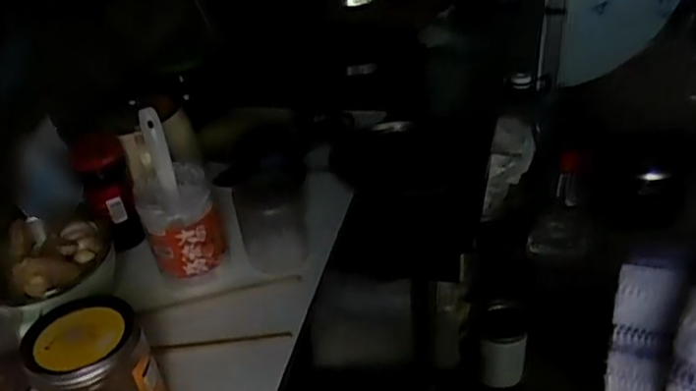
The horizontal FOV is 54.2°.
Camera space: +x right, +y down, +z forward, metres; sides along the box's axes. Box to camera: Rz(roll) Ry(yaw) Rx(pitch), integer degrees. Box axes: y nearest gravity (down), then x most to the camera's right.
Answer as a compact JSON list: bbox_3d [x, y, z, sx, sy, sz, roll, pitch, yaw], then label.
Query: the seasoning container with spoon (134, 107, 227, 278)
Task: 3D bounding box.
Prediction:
[{"bbox_3d":[-0.192,0.003,0.761,0.083,0.154,0.101,-14,35,-13],"label":"seasoning container with spoon"}]

